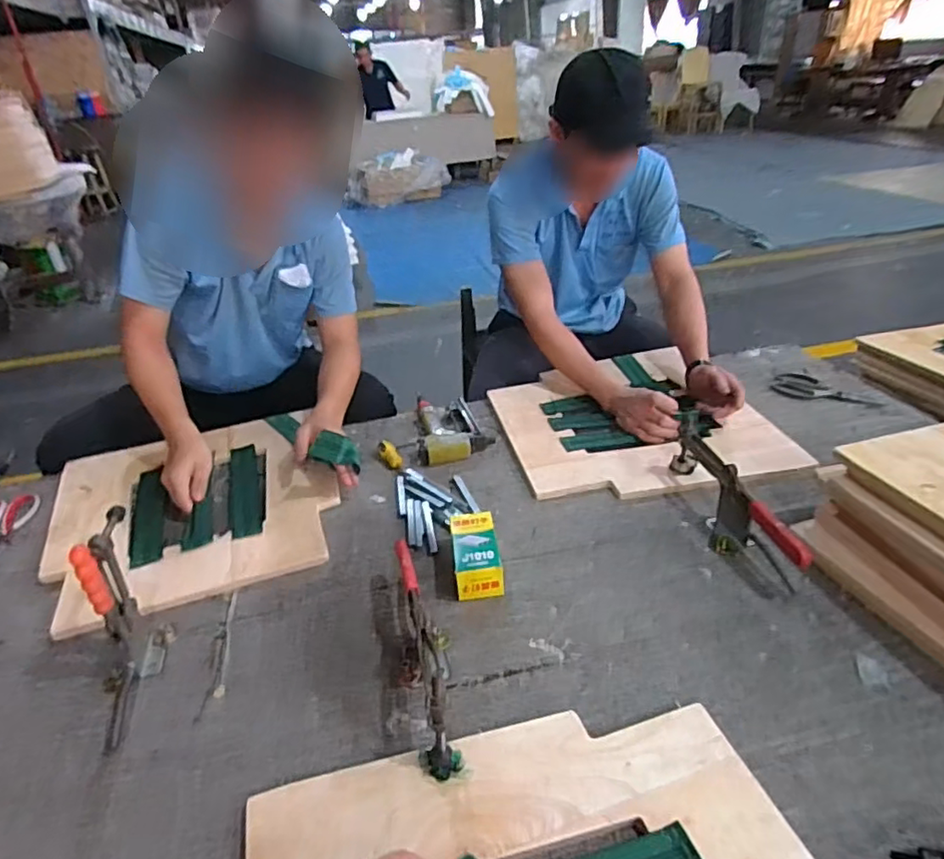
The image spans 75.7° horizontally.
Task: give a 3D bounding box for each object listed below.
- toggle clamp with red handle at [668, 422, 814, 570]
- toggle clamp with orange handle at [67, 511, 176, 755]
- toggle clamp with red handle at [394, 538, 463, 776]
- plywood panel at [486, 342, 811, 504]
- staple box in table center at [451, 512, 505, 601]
[{"bbox_3d":[0.367,0.104,0.892,0.055,0.098,0.315,-10,32,-8],"label":"toggle clamp with red handle"},{"bbox_3d":[-0.418,0.221,0.706,0.068,0.199,0.195,-15,33,-16],"label":"toggle clamp with orange handle"},{"bbox_3d":[-0.059,0.242,0.707,0.066,0.121,0.294,-10,32,-8],"label":"toggle clamp with red handle"},{"bbox_3d":[0.299,-0.027,1.172,0.468,0.027,0.453,-10,32,-8],"label":"plywood panel"},{"bbox_3d":[0.005,0.175,0.862,0.062,0.057,0.129,-8,31,-4],"label":"staple box in table center"}]

